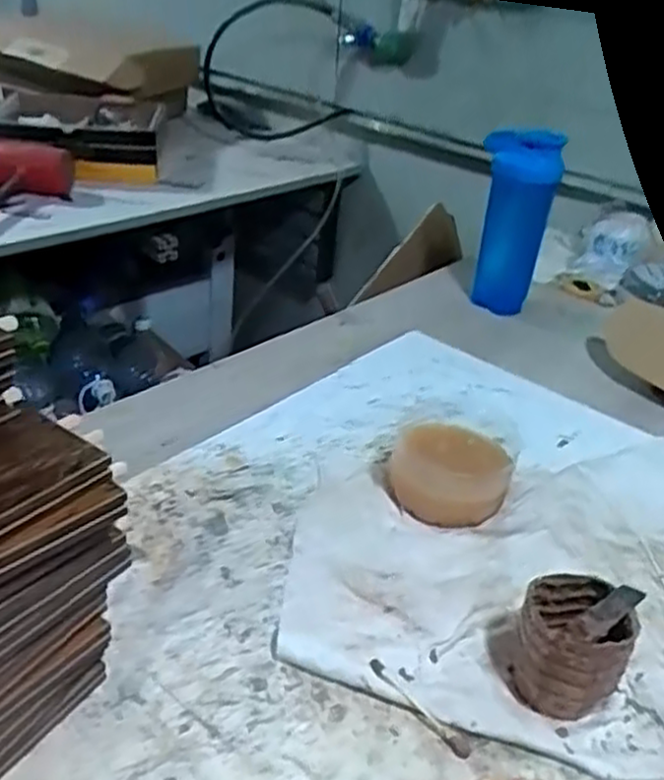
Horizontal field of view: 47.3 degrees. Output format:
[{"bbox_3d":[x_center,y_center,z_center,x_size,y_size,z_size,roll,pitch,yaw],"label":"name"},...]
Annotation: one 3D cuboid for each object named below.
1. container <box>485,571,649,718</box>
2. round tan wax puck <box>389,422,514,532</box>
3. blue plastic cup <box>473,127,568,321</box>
[{"bbox_3d":[0.150,0.163,0.498,0.076,0.079,0.068,15,32,12],"label":"container"},{"bbox_3d":[0.099,0.070,0.645,0.095,0.055,0.089,11,32,5],"label":"round tan wax puck"},{"bbox_3d":[0.235,-0.222,1.012,0.098,0.241,0.091,11,32,5],"label":"blue plastic cup"}]

